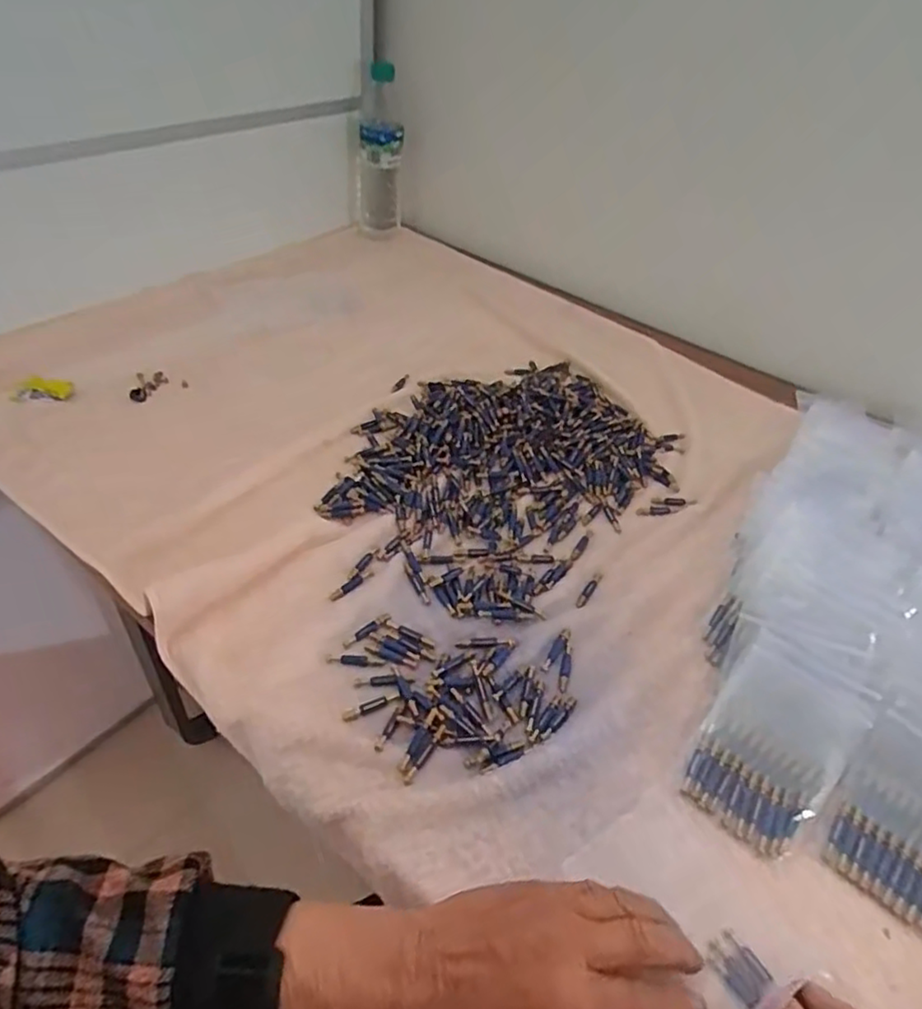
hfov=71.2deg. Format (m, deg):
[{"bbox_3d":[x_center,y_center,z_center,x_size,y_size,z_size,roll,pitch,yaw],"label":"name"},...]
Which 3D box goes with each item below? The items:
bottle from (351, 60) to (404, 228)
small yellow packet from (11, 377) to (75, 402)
[{"bbox_3d":[-0.122,-0.510,0.929,0.070,0.196,0.070,-1,43,-8],"label":"bottle"},{"bbox_3d":[-0.406,-0.112,0.627,0.050,0.009,0.032,-16,47,-23],"label":"small yellow packet"}]

